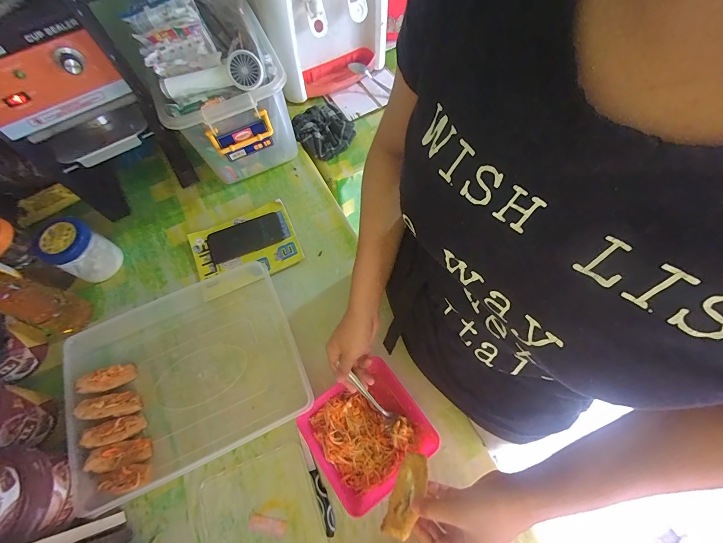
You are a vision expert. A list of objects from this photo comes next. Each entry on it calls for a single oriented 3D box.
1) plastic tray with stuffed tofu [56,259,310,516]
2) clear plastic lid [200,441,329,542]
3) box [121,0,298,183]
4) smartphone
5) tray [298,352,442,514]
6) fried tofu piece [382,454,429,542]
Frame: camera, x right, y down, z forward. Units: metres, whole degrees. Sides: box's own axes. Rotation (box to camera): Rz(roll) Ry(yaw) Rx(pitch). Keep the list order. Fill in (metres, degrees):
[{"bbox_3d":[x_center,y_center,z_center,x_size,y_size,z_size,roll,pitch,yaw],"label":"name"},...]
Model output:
[{"bbox_3d":[-0.301,0.179,0.549,0.376,0.060,0.283,-24,67,-9],"label":"plastic tray with stuffed tofu"},{"bbox_3d":[-0.148,0.370,0.487,0.164,0.006,0.165,-21,66,-8],"label":"clear plastic lid"},{"bbox_3d":[-0.291,-0.385,0.699,0.234,0.257,0.338,-20,66,-7],"label":"box"},{"bbox_3d":[-0.244,-0.073,0.685,0.150,0.015,0.081,-22,66,-8],"label":"smartphone"},{"bbox_3d":[0.008,0.248,0.511,0.169,0.052,0.160,-35,69,-13],"label":"tray"},{"bbox_3d":[0.049,0.241,0.355,0.027,0.025,0.080,23,55,12],"label":"fried tofu piece"}]

